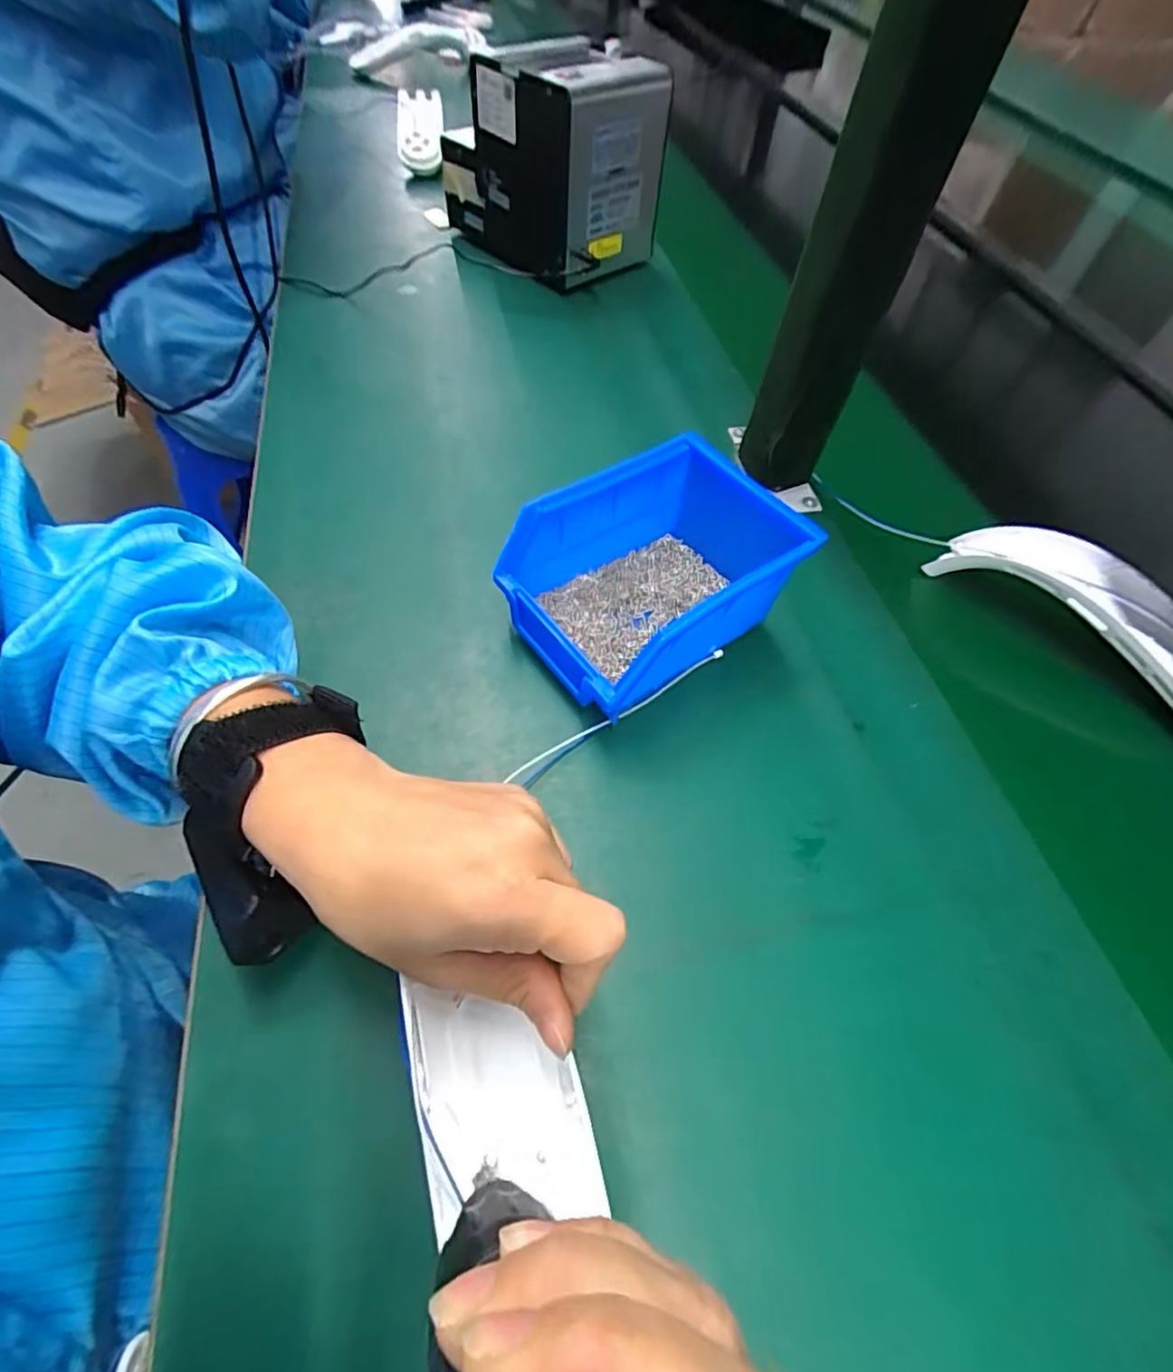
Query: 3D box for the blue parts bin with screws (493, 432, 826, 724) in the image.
[{"bbox_3d":[0.041,-0.060,0.336,0.155,0.076,0.108,-30,64,-21],"label":"blue parts bin with screws"}]

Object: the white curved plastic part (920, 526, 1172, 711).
[{"bbox_3d":[0.319,-0.040,0.368,0.052,0.044,0.193,-33,65,-23],"label":"white curved plastic part"}]

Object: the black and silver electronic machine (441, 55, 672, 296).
[{"bbox_3d":[-0.040,-0.514,0.594,0.191,0.155,0.133,39,62,19],"label":"black and silver electronic machine"}]

